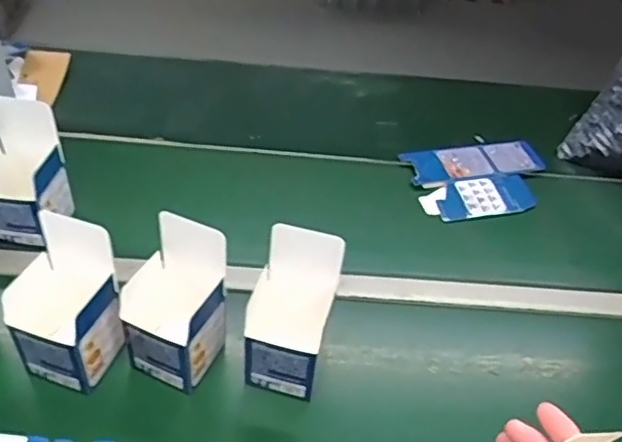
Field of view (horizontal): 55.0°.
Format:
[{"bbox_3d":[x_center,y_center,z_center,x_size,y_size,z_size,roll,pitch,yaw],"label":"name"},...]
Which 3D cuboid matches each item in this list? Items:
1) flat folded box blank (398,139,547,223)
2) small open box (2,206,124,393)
[{"bbox_3d":[0.283,-0.069,0.998,0.233,0.022,0.147,-7,59,-8],"label":"flat folded box blank"},{"bbox_3d":[-0.262,0.091,0.642,0.102,0.160,0.102,14,45,9],"label":"small open box"}]

